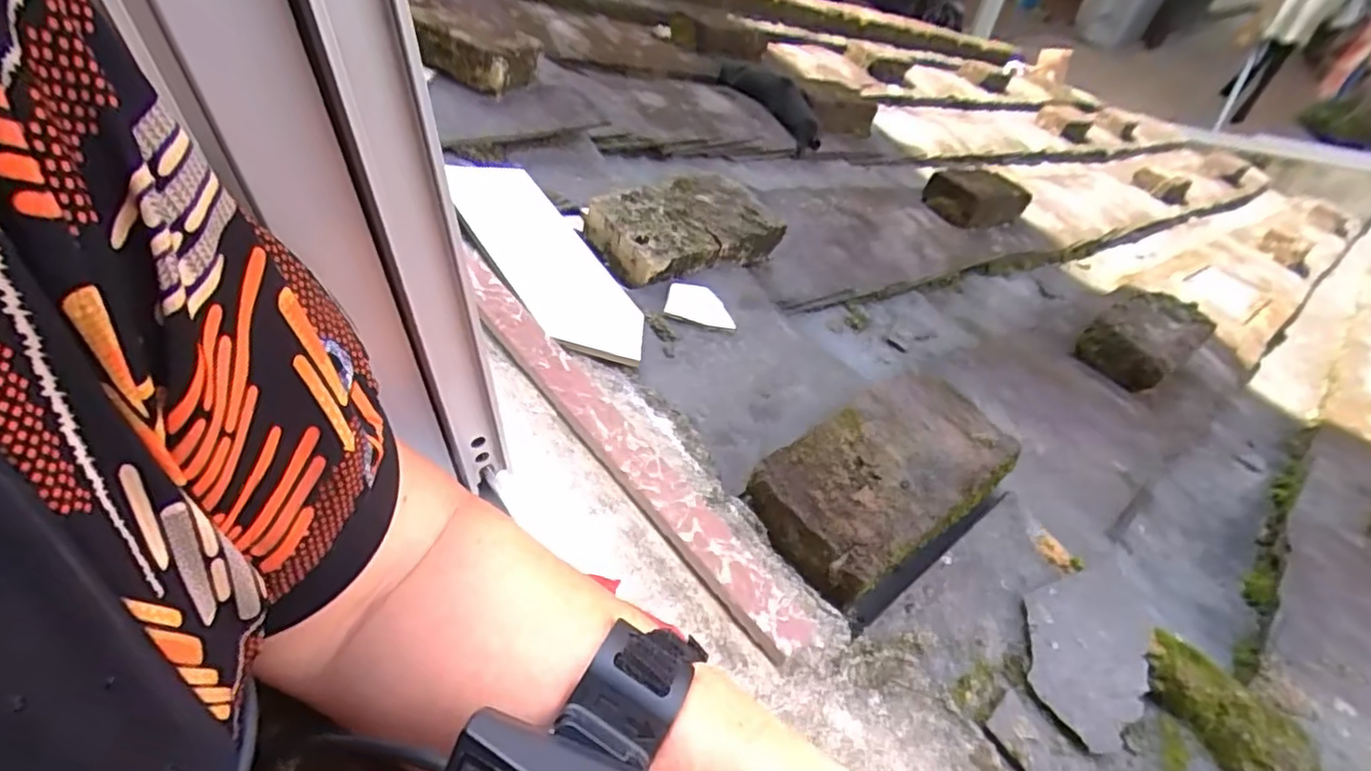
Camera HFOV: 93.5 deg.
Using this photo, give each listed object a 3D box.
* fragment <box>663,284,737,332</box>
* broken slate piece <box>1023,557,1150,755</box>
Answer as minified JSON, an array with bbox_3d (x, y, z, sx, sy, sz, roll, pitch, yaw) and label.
[{"bbox_3d":[0.014,-0.081,0.651,0.068,0.004,0.056,10,47,-11],"label":"fragment"},{"bbox_3d":[0.289,0.178,0.468,0.081,0.015,0.160,33,46,18],"label":"broken slate piece"}]

